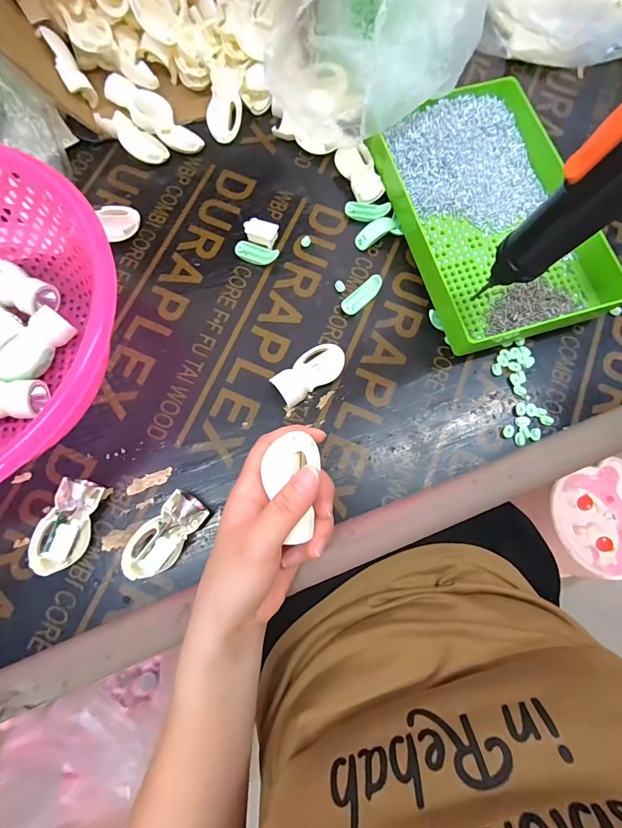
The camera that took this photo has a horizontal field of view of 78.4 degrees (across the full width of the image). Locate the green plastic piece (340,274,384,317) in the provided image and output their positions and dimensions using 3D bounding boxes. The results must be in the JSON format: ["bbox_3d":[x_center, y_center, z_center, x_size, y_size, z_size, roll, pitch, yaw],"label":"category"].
[{"bbox_3d":[0.045,-0.105,0.336,0.042,0.005,0.016,-43,80,6],"label":"green plastic piece"}]

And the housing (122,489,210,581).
[{"bbox_3d":[-0.108,0.090,0.282,0.033,0.021,0.067,40,78,9],"label":"housing"}]

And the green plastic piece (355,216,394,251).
[{"bbox_3d":[0.059,-0.169,0.355,0.039,0.012,0.017,-31,78,-9],"label":"green plastic piece"}]

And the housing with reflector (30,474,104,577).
[{"bbox_3d":[-0.178,0.082,0.281,0.031,0.023,0.066,18,76,4],"label":"housing with reflector"}]

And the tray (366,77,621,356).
[{"bbox_3d":[0.164,-0.187,0.354,0.164,0.041,0.240,-16,76,-5],"label":"tray"}]

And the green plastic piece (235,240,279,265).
[{"bbox_3d":[-0.050,-0.146,0.348,0.039,0.009,0.015,18,76,4],"label":"green plastic piece"}]

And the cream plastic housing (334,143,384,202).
[{"bbox_3d":[0.047,-0.232,0.374,0.035,0.015,0.061,-16,76,-5],"label":"cream plastic housing"}]

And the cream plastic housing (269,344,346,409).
[{"bbox_3d":[0.000,-0.035,0.320,0.064,0.014,0.031,-35,79,-9],"label":"cream plastic housing"}]

